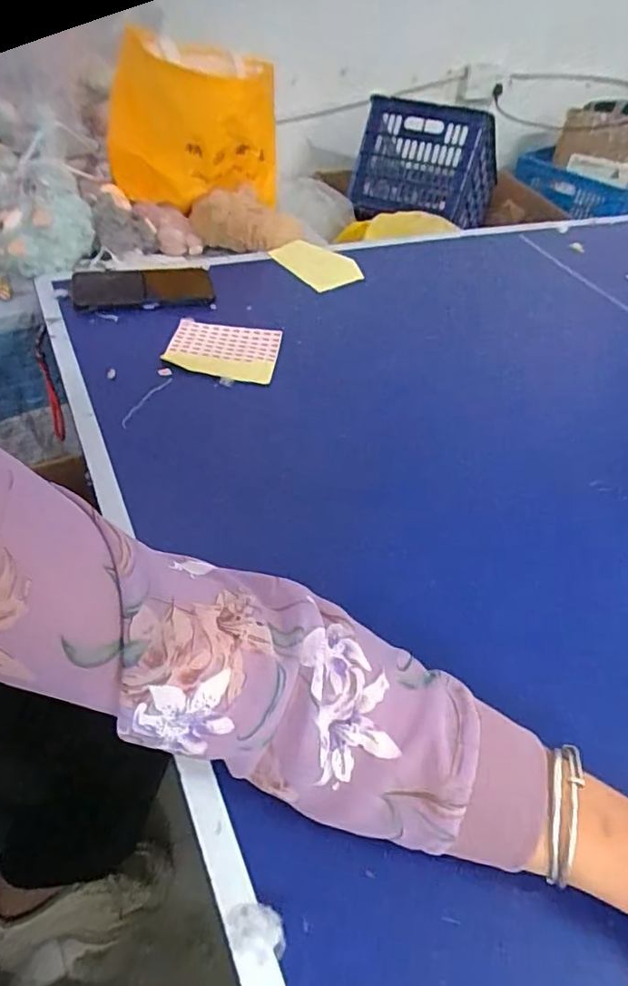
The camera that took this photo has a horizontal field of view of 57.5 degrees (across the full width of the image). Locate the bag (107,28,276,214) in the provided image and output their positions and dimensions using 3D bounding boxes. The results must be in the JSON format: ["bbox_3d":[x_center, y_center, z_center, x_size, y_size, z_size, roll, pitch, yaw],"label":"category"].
[{"bbox_3d":[-0.166,-0.497,0.779,0.205,0.171,0.182,30,51,21],"label":"bag"}]

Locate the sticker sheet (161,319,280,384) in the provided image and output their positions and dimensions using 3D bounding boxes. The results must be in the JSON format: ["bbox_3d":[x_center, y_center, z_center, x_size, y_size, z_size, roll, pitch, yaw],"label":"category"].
[{"bbox_3d":[-0.100,-0.154,0.630,0.118,0.013,0.089,6,50,1],"label":"sticker sheet"}]

